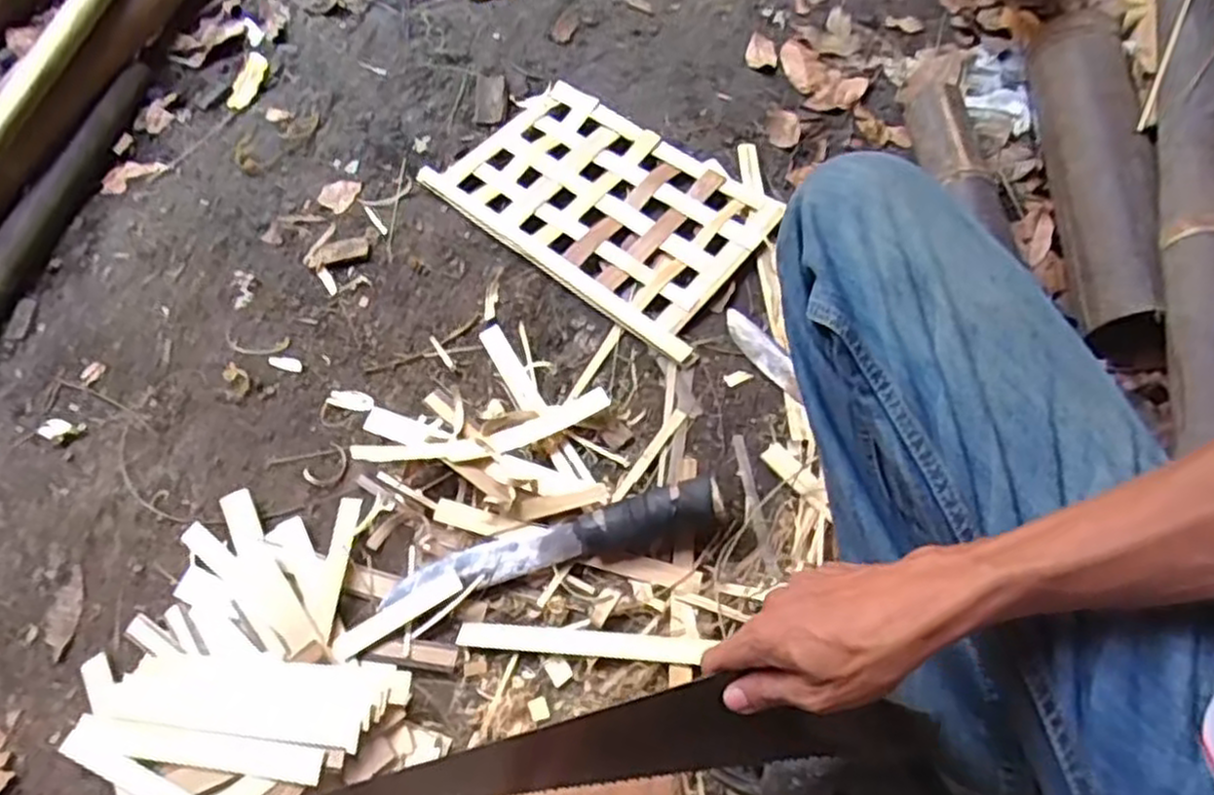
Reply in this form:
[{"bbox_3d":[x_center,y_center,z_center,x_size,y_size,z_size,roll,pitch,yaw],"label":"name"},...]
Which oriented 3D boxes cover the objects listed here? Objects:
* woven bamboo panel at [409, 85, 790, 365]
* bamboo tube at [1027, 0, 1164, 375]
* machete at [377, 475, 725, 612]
[{"bbox_3d":[-0.005,-0.228,0.887,0.378,0.029,0.230,35,69,21],"label":"woven bamboo panel"},{"bbox_3d":[0.526,-0.244,0.827,0.091,0.073,0.441,6,62,7],"label":"bamboo tube"},{"bbox_3d":[-0.049,0.127,0.678,0.299,0.050,0.039,-13,61,-3],"label":"machete"}]

